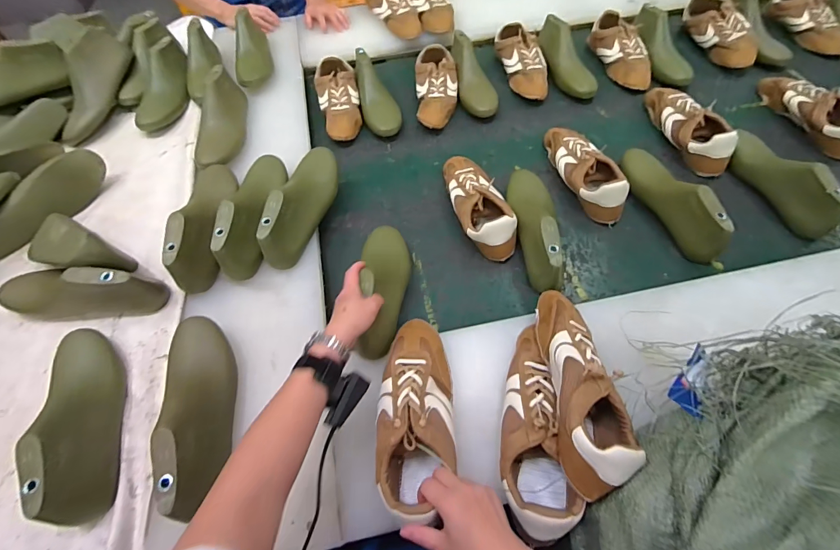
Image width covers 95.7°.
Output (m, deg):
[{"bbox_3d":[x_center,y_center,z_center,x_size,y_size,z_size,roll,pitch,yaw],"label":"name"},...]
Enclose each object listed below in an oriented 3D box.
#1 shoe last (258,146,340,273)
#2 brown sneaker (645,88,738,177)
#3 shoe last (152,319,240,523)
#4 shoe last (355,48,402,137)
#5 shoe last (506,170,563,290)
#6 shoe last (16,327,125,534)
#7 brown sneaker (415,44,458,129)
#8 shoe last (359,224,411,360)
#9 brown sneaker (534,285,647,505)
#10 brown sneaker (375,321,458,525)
[{"bbox_3d":[-0.213,-0.142,0.692,0.072,0.093,0.275,7,60,8],"label":"shoe last"},{"bbox_3d":[0.576,-0.330,0.834,0.077,0.094,0.266,-14,60,-4],"label":"brown sneaker"},{"bbox_3d":[-0.305,0.174,0.513,0.079,0.084,0.266,-15,48,-8],"label":"shoe last"},{"bbox_3d":[-0.103,-0.441,0.935,0.087,0.087,0.244,-14,60,-4],"label":"shoe last"},{"bbox_3d":[0.207,-0.097,0.699,0.075,0.102,0.275,-1,59,4],"label":"shoe last"},{"bbox_3d":[-0.472,0.191,0.522,0.078,0.097,0.274,-22,53,-11],"label":"shoe last"},{"bbox_3d":[0.042,-0.465,0.941,0.100,0.064,0.236,-3,59,2],"label":"brown sneaker"},{"bbox_3d":[-0.059,0.008,0.616,0.079,0.085,0.255,3,54,0],"label":"shoe last"},{"bbox_3d":[0.206,0.129,0.484,0.088,0.093,0.262,0,52,-1],"label":"brown sneaker"},{"bbox_3d":[-0.004,0.178,0.503,0.099,0.079,0.244,4,57,1],"label":"brown sneaker"}]

